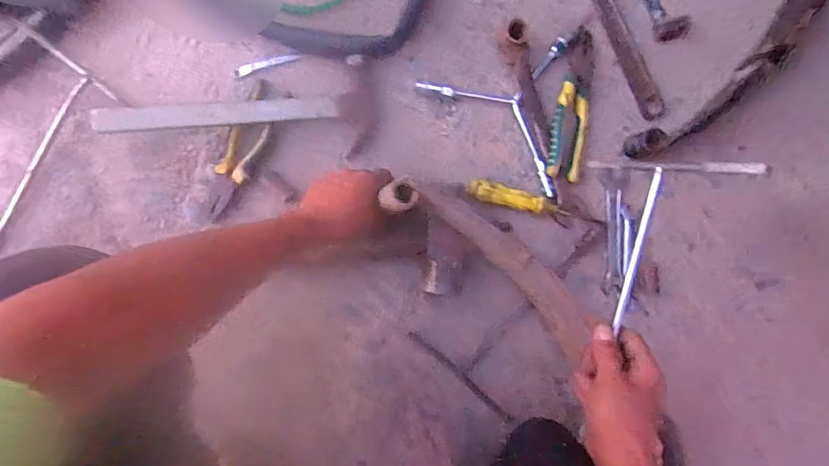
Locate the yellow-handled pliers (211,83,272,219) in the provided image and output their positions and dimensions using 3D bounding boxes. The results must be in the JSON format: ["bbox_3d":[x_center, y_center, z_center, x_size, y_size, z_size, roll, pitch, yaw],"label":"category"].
[{"bbox_3d":[-0.223,-0.107,0.549,0.044,0.023,0.183,25,90,-1],"label":"yellow-handled pliers"}]

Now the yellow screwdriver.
[{"bbox_3d":[0.160,-0.037,0.556,0.186,0.022,0.026,15,91,-1],"label":"yellow screwdriver"}]

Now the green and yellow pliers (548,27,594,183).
[{"bbox_3d":[0.212,-0.170,0.555,0.048,0.024,0.193,11,91,-1],"label":"green and yellow pliers"}]

